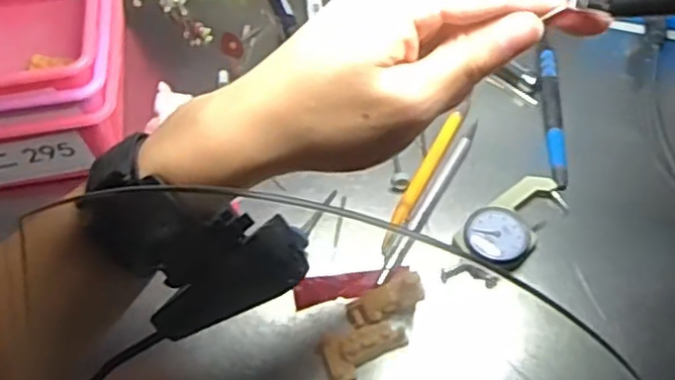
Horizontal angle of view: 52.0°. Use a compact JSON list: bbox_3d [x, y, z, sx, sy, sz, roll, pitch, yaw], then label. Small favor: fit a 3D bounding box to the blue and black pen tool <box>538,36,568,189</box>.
[{"bbox_3d":[0.146,-0.059,0.470,0.013,0.010,0.132,3,55,3],"label":"blue and black pen tool"}]

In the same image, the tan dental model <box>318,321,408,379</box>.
[{"bbox_3d":[0.015,0.085,0.372,0.046,0.007,0.029,-17,56,-10],"label":"tan dental model"}]

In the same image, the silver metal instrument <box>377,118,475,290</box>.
[{"bbox_3d":[0.058,0.003,0.428,0.008,0.007,0.137,24,59,17],"label":"silver metal instrument"}]

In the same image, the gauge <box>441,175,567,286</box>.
[{"bbox_3d":[0.100,0.023,0.413,0.040,0.012,0.097,35,63,23],"label":"gauge"}]

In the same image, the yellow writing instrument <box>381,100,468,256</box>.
[{"bbox_3d":[0.055,-0.011,0.439,0.010,0.006,0.128,22,59,16],"label":"yellow writing instrument"}]

